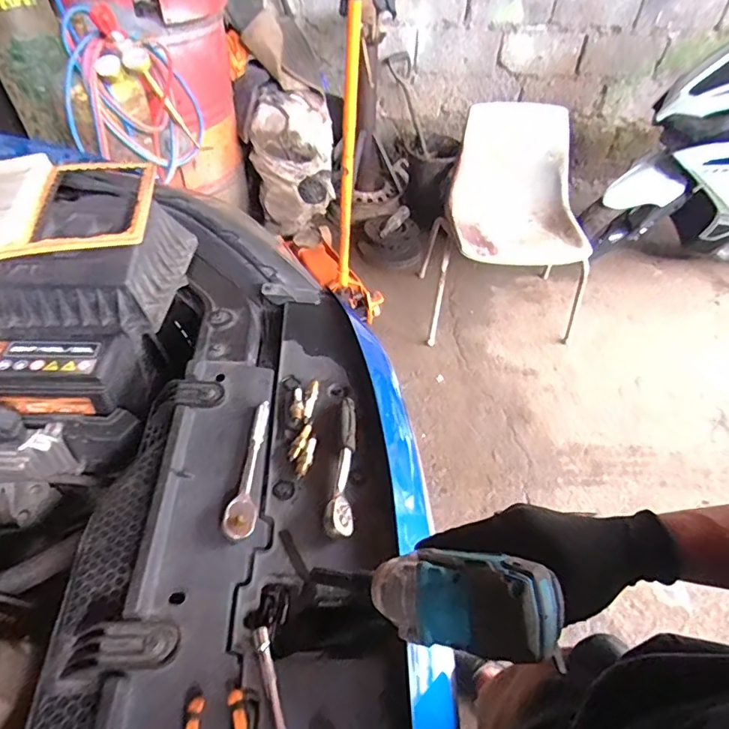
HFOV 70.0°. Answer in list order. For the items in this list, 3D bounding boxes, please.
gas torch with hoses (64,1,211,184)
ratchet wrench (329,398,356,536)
[{"bbox_3d":[-0.654,-0.761,1.523,0.398,0.436,0.158,-18,51,-19],"label":"gas torch with hoses"},{"bbox_3d":[-0.025,0.125,0.664,0.026,0.035,0.196,2,47,-1],"label":"ratchet wrench"}]

